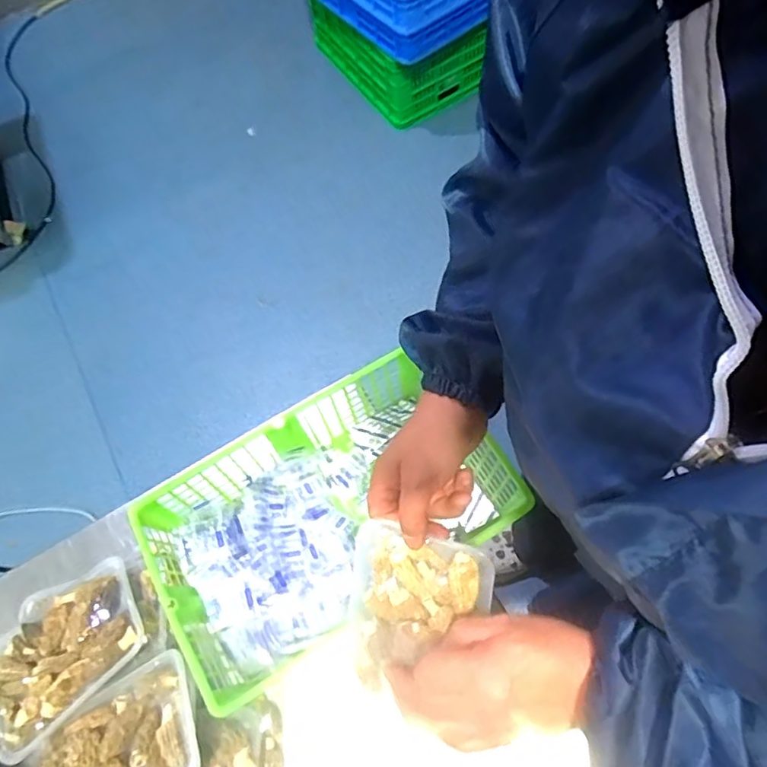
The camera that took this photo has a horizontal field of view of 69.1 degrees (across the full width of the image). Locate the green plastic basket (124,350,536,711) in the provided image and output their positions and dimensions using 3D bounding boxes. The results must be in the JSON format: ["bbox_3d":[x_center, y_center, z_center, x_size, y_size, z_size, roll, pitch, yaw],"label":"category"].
[{"bbox_3d":[-0.059,0.122,0.581,0.347,0.096,0.241,-31,67,-9],"label":"green plastic basket"}]

